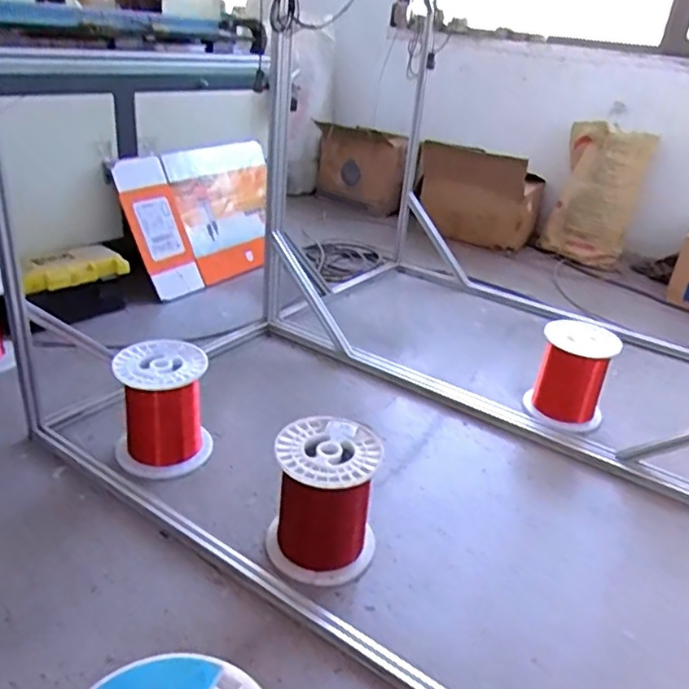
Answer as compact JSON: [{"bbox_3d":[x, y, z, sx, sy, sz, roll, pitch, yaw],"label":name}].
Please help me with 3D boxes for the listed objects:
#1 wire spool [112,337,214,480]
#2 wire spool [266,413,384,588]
[{"bbox_3d":[-0.414,0.144,1.430,0.208,0.236,0.199,-4,30,-18],"label":"wire spool"},{"bbox_3d":[-0.038,0.296,1.202,0.196,0.241,0.192,5,29,-3],"label":"wire spool"}]

